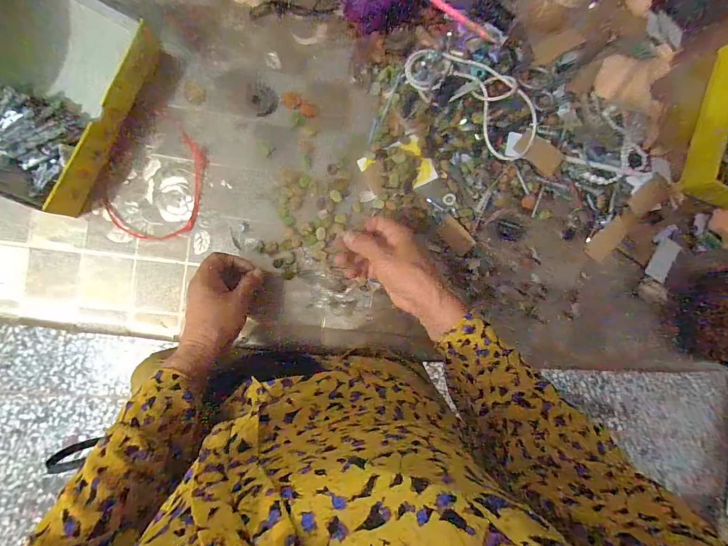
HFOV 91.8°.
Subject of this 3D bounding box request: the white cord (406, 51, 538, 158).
[{"bbox_3d":[0.136,-0.212,0.429,0.181,0.042,0.080,37,88,-7],"label":"white cord"}]

